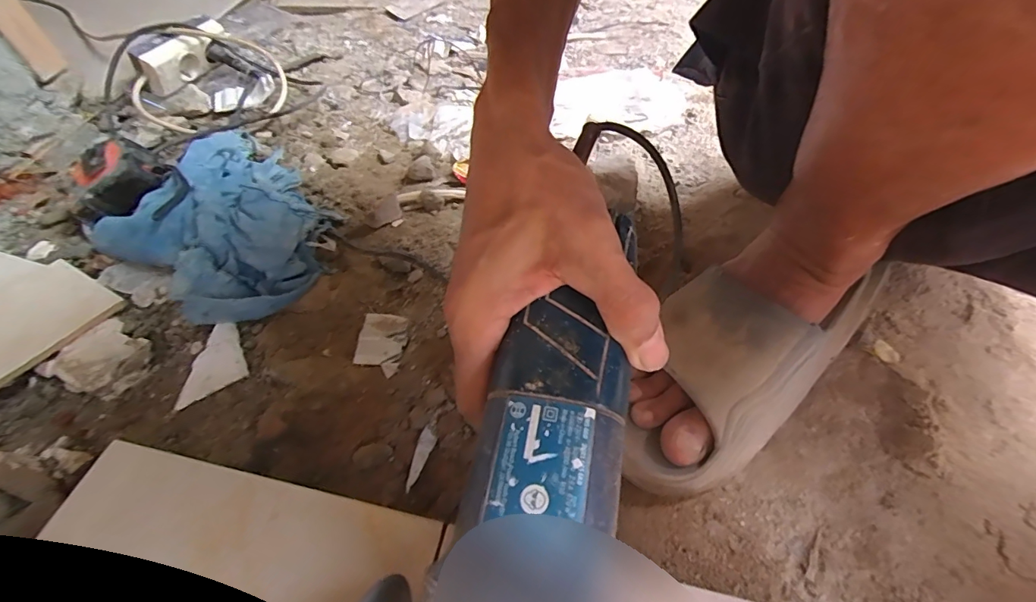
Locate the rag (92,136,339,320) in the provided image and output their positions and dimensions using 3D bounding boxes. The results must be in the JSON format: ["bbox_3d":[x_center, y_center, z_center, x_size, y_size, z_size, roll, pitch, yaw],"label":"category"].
[{"bbox_3d":[-0.316,-0.092,0.482,0.279,0.069,0.196,35,60,25],"label":"rag"}]

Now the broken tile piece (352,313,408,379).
[{"bbox_3d":[-0.128,0.036,0.417,0.043,0.004,0.060,4,52,4],"label":"broken tile piece"}]

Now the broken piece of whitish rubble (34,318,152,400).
[{"bbox_3d":[-0.356,0.054,0.389,0.071,0.024,0.062,24,56,18],"label":"broken piece of whitish rubble"}]

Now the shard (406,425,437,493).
[{"bbox_3d":[-0.077,0.122,0.353,0.013,0.005,0.049,16,54,13],"label":"shard"}]

